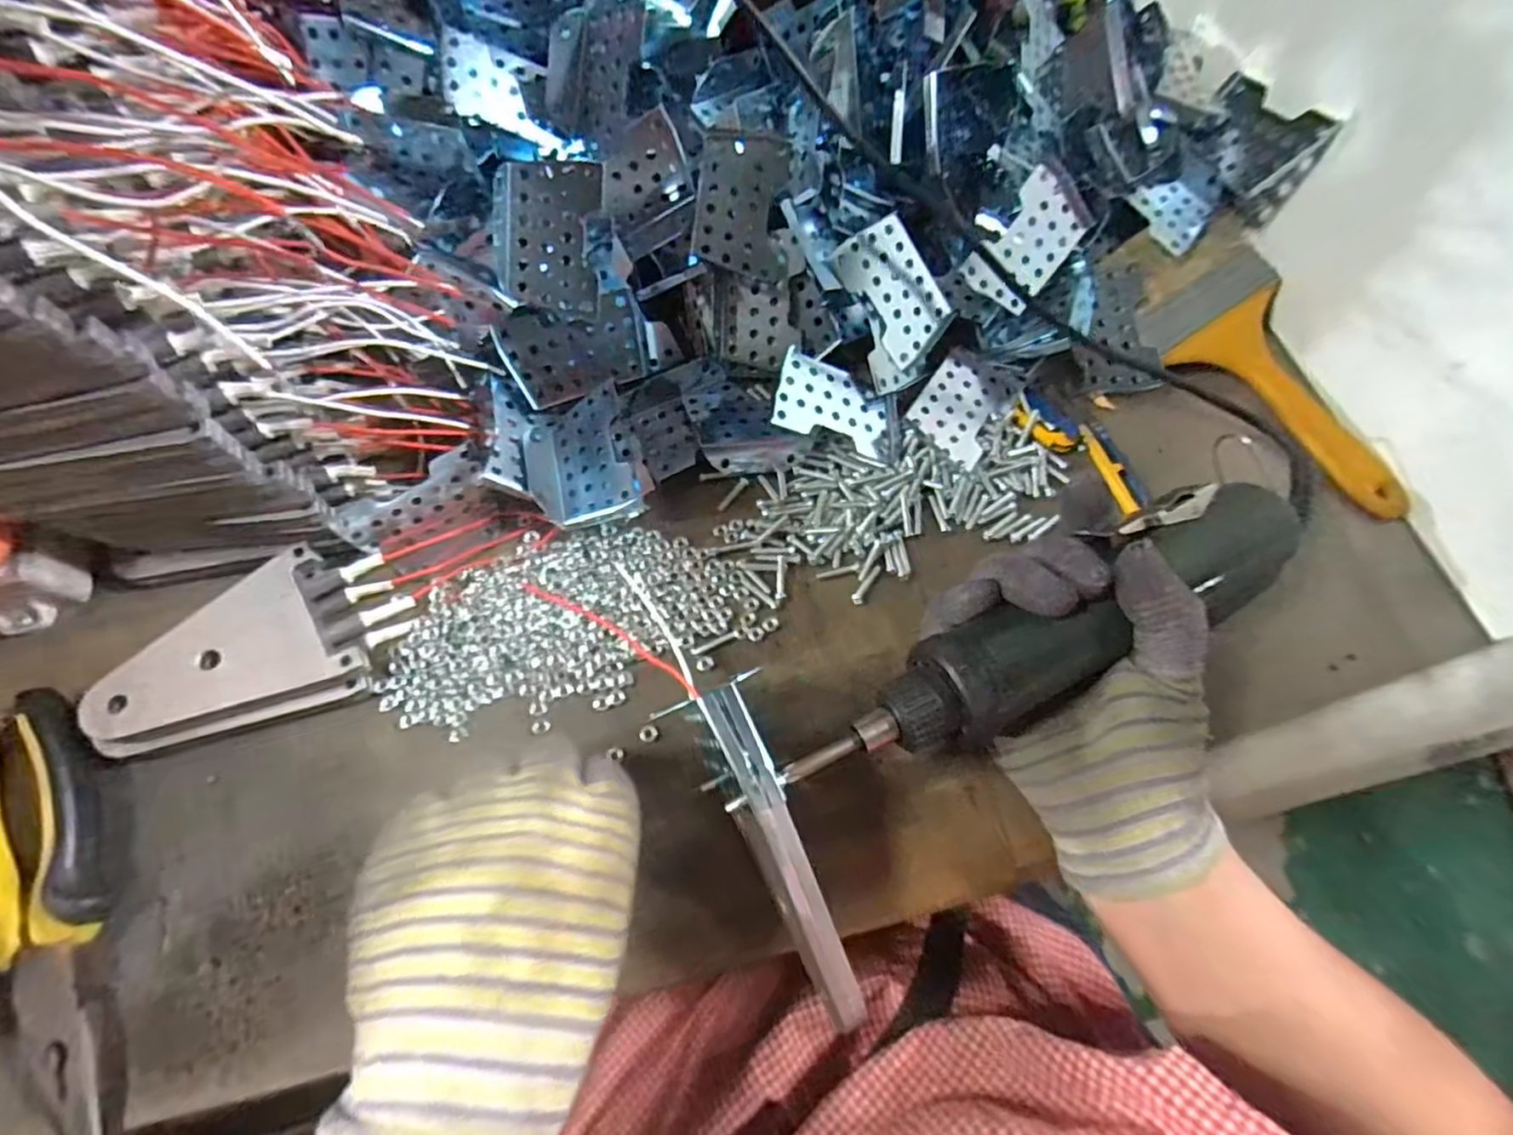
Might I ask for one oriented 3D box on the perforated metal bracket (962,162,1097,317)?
[{"bbox_3d":[0.147,-0.174,0.361,0.041,0.012,0.069,35,99,-13],"label":"perforated metal bracket"}]

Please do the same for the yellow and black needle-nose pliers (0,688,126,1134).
[{"bbox_3d":[-0.270,0.136,0.250,0.042,0.023,0.177,-20,71,-9],"label":"yellow and black needle-nose pliers"}]

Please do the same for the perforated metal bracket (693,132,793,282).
[{"bbox_3d":[-0.005,-0.178,0.330,0.046,0.008,0.063,5,100,-11],"label":"perforated metal bracket"}]

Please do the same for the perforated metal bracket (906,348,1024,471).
[{"bbox_3d":[0.109,-0.086,0.355,0.042,0.012,0.067,32,71,10],"label":"perforated metal bracket"}]

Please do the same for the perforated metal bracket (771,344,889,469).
[{"bbox_3d":[0.041,-0.081,0.343,0.065,0.011,0.042,18,72,-21],"label":"perforated metal bracket"}]

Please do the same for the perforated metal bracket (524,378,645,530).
[{"bbox_3d":[-0.085,-0.051,0.328,0.049,0.017,0.069,-14,70,-7],"label":"perforated metal bracket"}]

